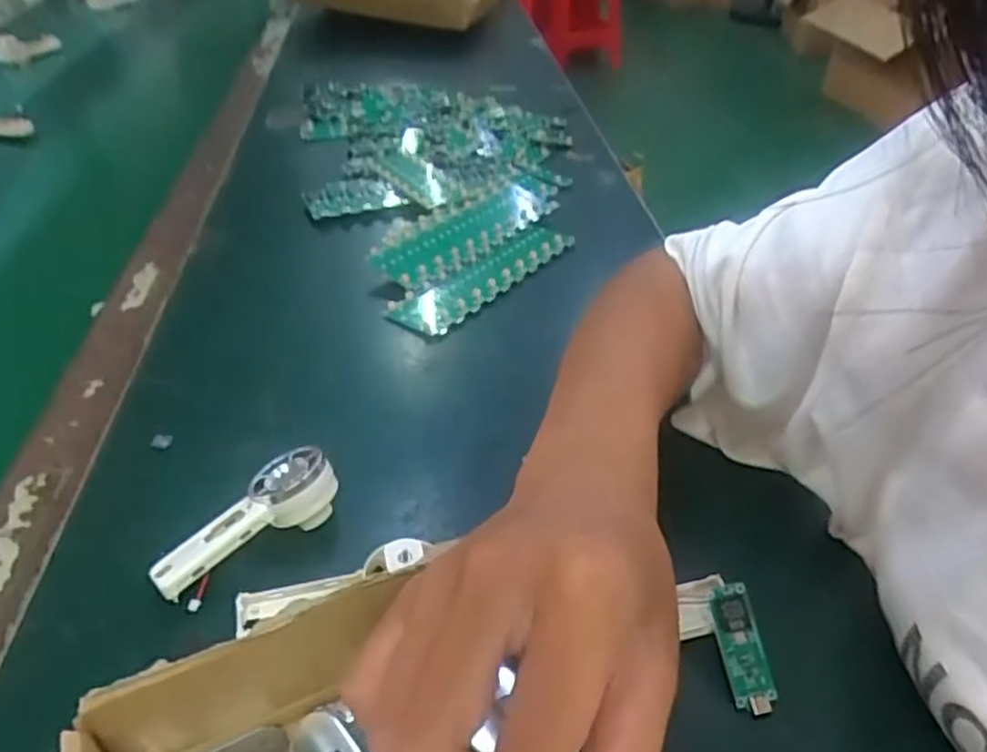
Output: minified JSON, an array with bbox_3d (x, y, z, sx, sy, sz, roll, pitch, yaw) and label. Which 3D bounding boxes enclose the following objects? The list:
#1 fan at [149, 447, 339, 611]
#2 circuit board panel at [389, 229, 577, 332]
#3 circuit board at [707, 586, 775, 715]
[{"bbox_3d":[-0.119,0.070,0.349,0.088,0.036,0.037,-28,47,-34],"label":"fan"},{"bbox_3d":[-0.003,-0.080,0.575,0.050,0.015,0.185,28,44,29],"label":"circuit board panel"},{"bbox_3d":[0.106,0.116,0.312,0.018,0.004,0.050,-5,68,-11],"label":"circuit board"}]

